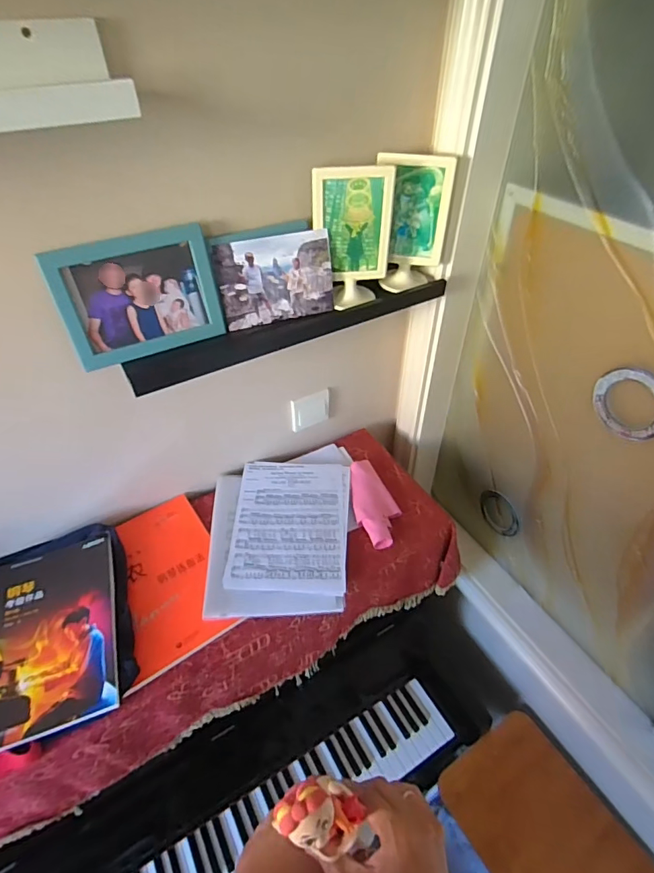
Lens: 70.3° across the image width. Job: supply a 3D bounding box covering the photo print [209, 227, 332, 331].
[{"bbox_3d":[-0.079,-0.248,0.737,0.178,0.126,0.009,-14,30,-13],"label":"photo print"}]

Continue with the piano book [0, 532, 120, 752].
[{"bbox_3d":[-0.451,0.308,0.730,0.225,0.014,0.307,-15,46,-14],"label":"piano book"}]

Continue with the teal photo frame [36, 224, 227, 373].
[{"bbox_3d":[-0.264,-0.197,0.665,0.210,0.160,0.013,-22,33,-21],"label":"teal photo frame"}]

